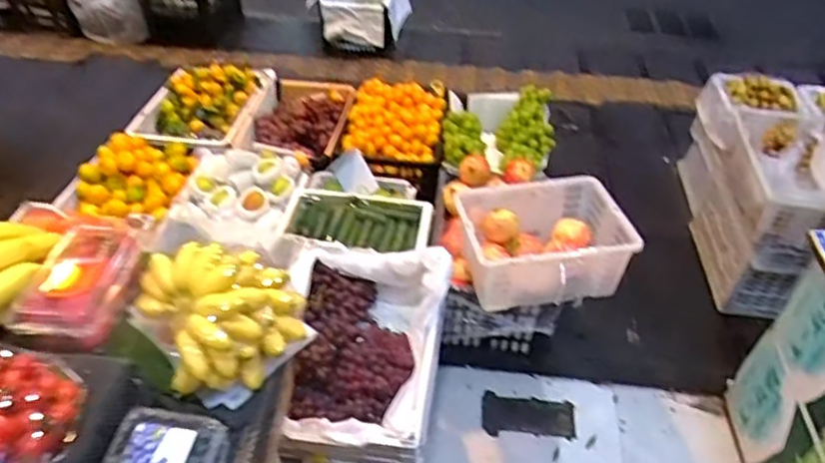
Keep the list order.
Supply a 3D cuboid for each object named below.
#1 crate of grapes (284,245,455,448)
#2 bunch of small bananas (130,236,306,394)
[{"bbox_3d":[-0.118,0.251,1.304,0.336,0.233,0.476,7,44,6],"label":"crate of grapes"},{"bbox_3d":[-0.231,0.095,0.745,0.162,0.108,0.159,1,43,-1],"label":"bunch of small bananas"}]

